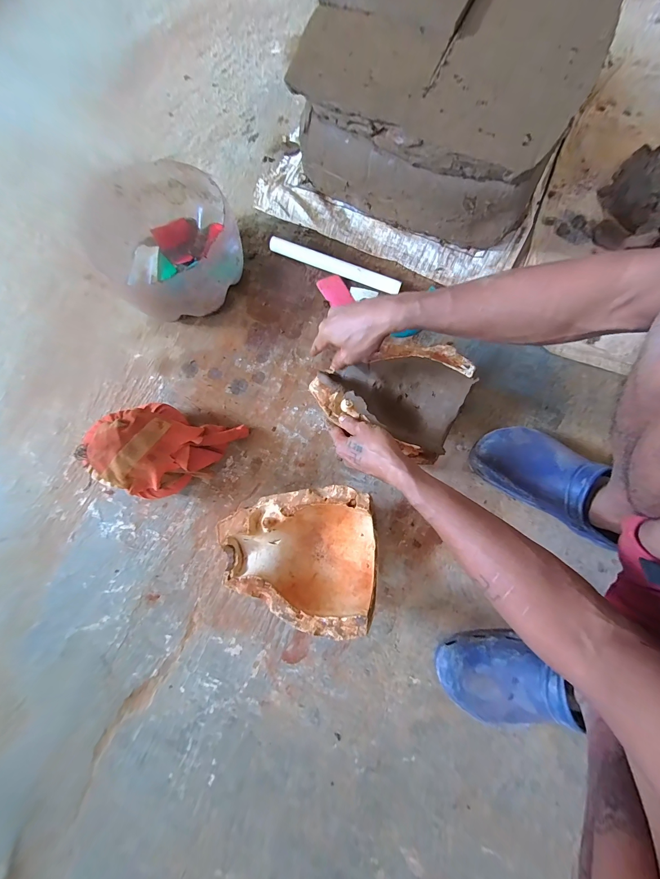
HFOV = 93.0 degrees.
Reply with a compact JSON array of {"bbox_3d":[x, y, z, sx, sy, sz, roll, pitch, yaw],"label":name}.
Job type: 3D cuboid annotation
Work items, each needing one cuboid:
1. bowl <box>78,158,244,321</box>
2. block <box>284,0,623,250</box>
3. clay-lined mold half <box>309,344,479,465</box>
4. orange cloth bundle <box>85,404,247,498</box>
[{"bbox_3d":[-0.285,-0.346,0.563,0.231,0.128,0.272,-40,81,-6],"label":"bowl"},{"bbox_3d":[0.182,-0.573,0.552,0.407,0.218,0.333,25,81,7],"label":"block"},{"bbox_3d":[0.095,-0.081,0.495,0.218,0.078,0.175,31,81,7],"label":"clay-lined mold half"},{"bbox_3d":[-0.270,0.014,0.487,0.211,0.137,0.142,13,80,4],"label":"orange cloth bundle"}]

